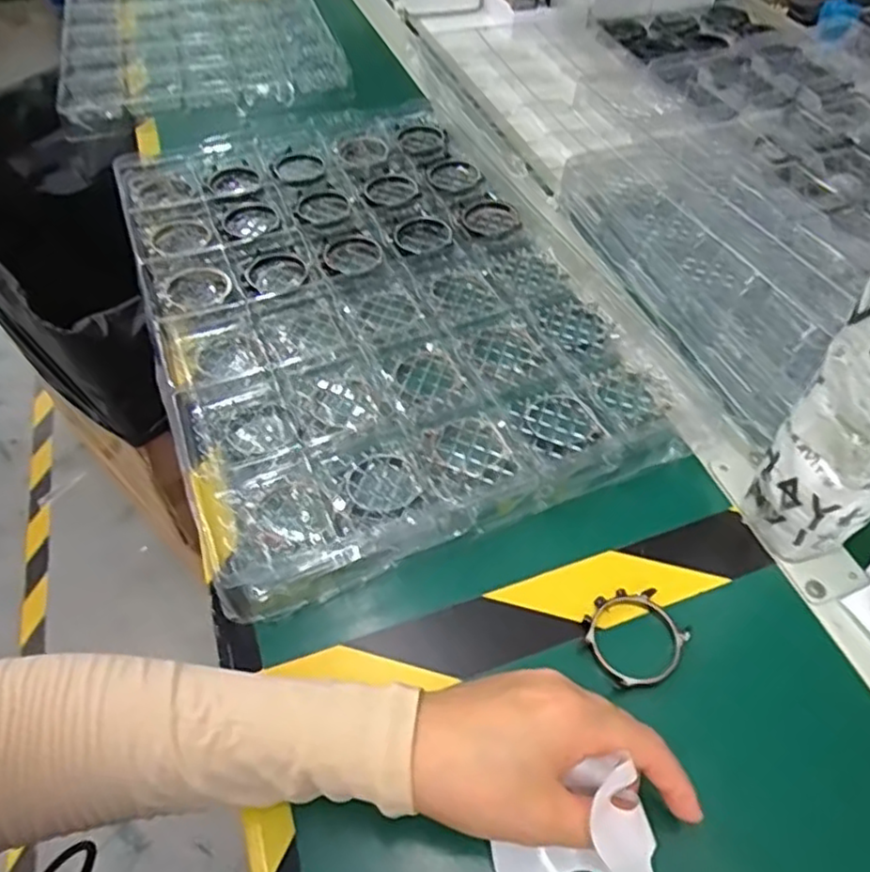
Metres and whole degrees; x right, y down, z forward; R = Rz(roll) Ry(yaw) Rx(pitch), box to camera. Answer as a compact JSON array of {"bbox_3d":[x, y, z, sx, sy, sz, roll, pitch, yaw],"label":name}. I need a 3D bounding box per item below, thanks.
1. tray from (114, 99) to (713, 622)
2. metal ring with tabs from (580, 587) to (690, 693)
[{"bbox_3d":[-0.046,-0.113,0.495,0.295,0.026,0.439,-16,54,-14],"label":"tray"},{"bbox_3d":[0.100,0.100,0.338,0.048,0.011,0.047,1,52,-1],"label":"metal ring with tabs"}]

